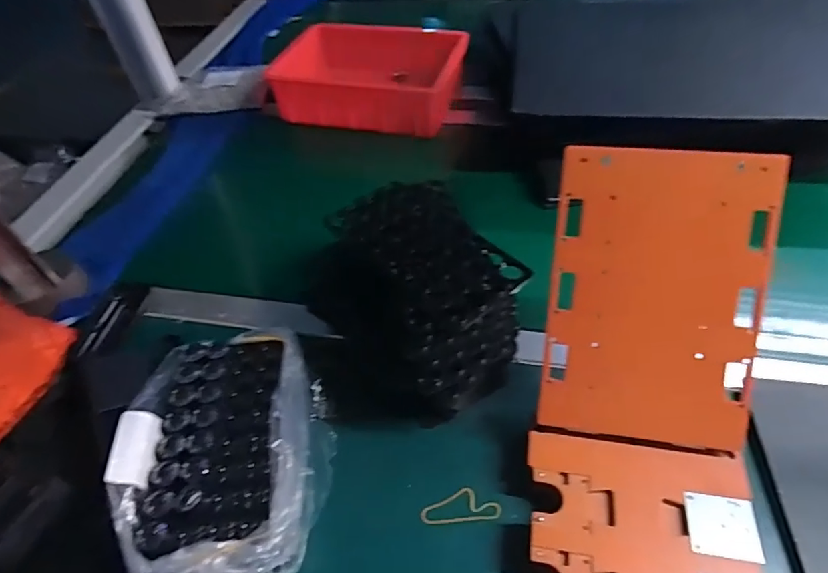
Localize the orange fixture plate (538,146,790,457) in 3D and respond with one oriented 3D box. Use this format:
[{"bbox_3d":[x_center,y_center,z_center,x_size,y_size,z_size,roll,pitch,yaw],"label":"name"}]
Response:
[{"bbox_3d":[0.196,0.011,0.418,0.160,0.234,0.008,5,9,11],"label":"orange fixture plate"}]

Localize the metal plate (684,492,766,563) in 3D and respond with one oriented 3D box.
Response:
[{"bbox_3d":[0.236,0.183,0.393,0.047,0.004,0.045,0,50,16],"label":"metal plate"}]

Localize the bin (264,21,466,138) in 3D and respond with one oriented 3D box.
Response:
[{"bbox_3d":[-0.073,-0.353,0.856,0.296,0.072,0.194,11,51,15],"label":"bin"}]

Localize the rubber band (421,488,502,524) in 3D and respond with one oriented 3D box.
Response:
[{"bbox_3d":[0.041,0.192,0.450,0.069,0.004,0.027,-7,64,5],"label":"rubber band"}]

